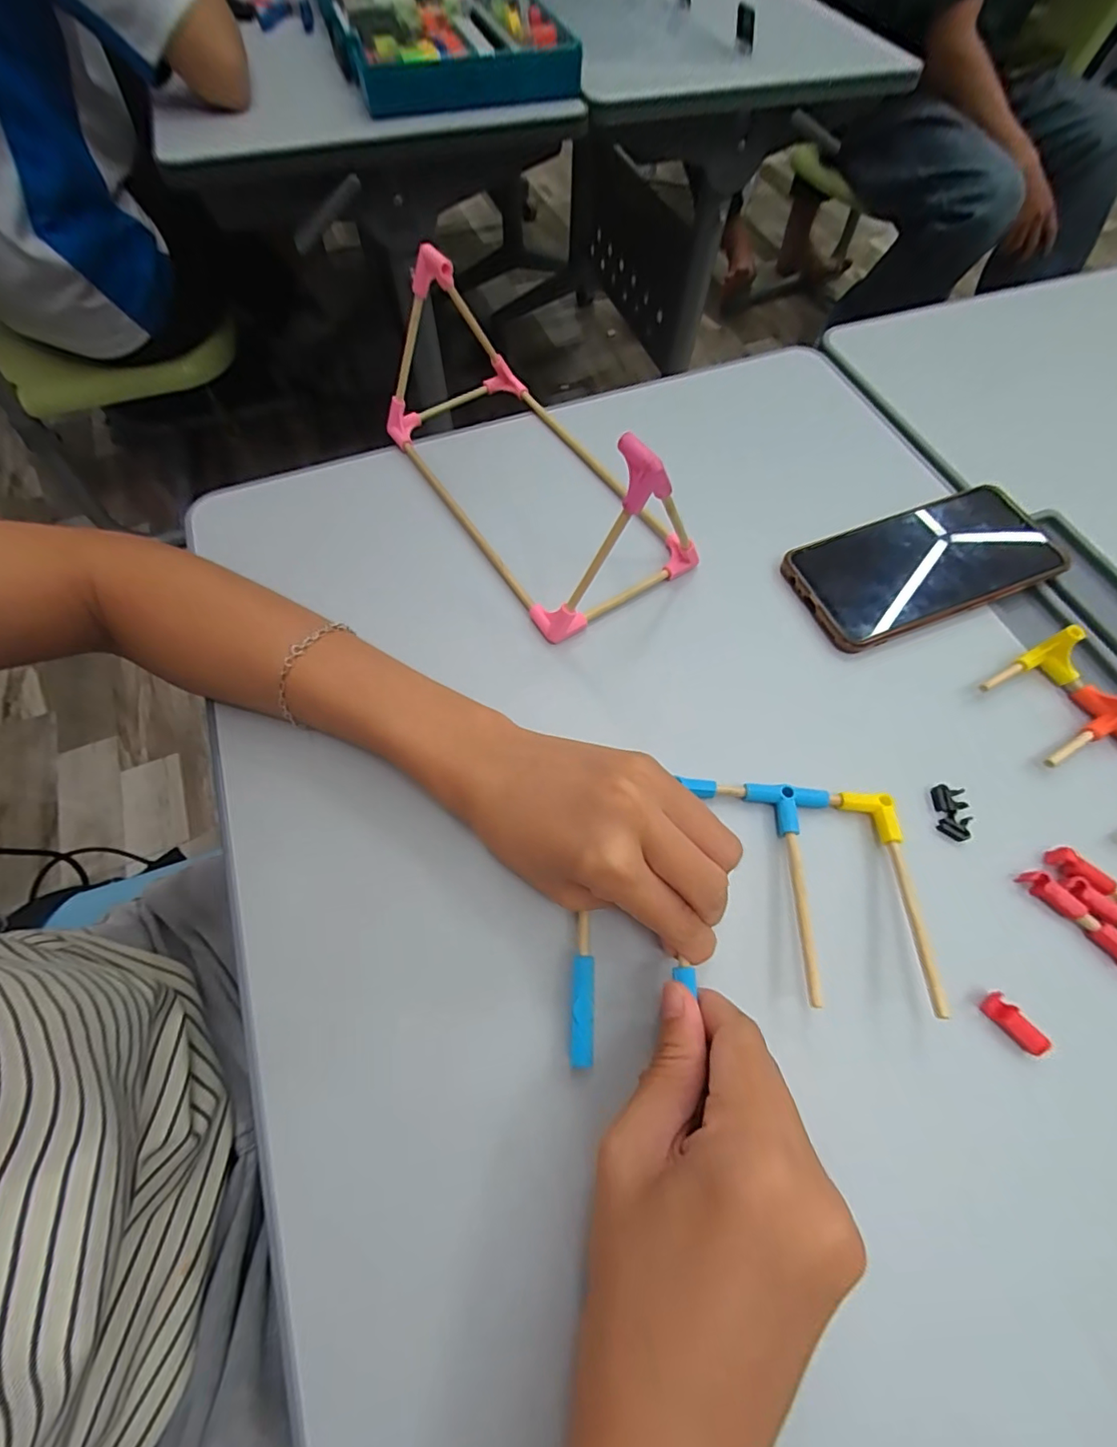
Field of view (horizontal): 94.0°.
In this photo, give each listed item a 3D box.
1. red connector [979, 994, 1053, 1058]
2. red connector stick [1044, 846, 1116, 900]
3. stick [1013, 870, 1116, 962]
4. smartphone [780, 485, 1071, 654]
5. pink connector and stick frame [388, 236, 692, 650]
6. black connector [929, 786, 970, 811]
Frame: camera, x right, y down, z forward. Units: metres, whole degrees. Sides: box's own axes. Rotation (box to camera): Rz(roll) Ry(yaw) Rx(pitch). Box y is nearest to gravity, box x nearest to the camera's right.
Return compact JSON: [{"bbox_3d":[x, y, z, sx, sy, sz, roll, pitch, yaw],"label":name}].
[{"bbox_3d":[0.194,0.128,0.221,0.009,0.006,0.025,-35,71,-15],"label":"red connector"},{"bbox_3d":[0.259,0.080,0.242,0.057,0.010,0.012,38,71,15],"label":"red connector stick"},{"bbox_3d":[0.242,0.091,0.238,0.008,0.010,0.059,-40,72,-17],"label":"stick"},{"bbox_3d":[0.225,-0.098,0.319,0.163,0.012,0.074,-19,67,-9],"label":"smartphone"},{"bbox_3d":[-0.022,-0.175,0.313,0.111,0.103,0.234,-31,70,-14],"label":"pink connector and stick frame"},{"bbox_3d":[0.199,0.038,0.265,0.016,0.004,0.013,-3,66,1],"label":"black connector"}]

